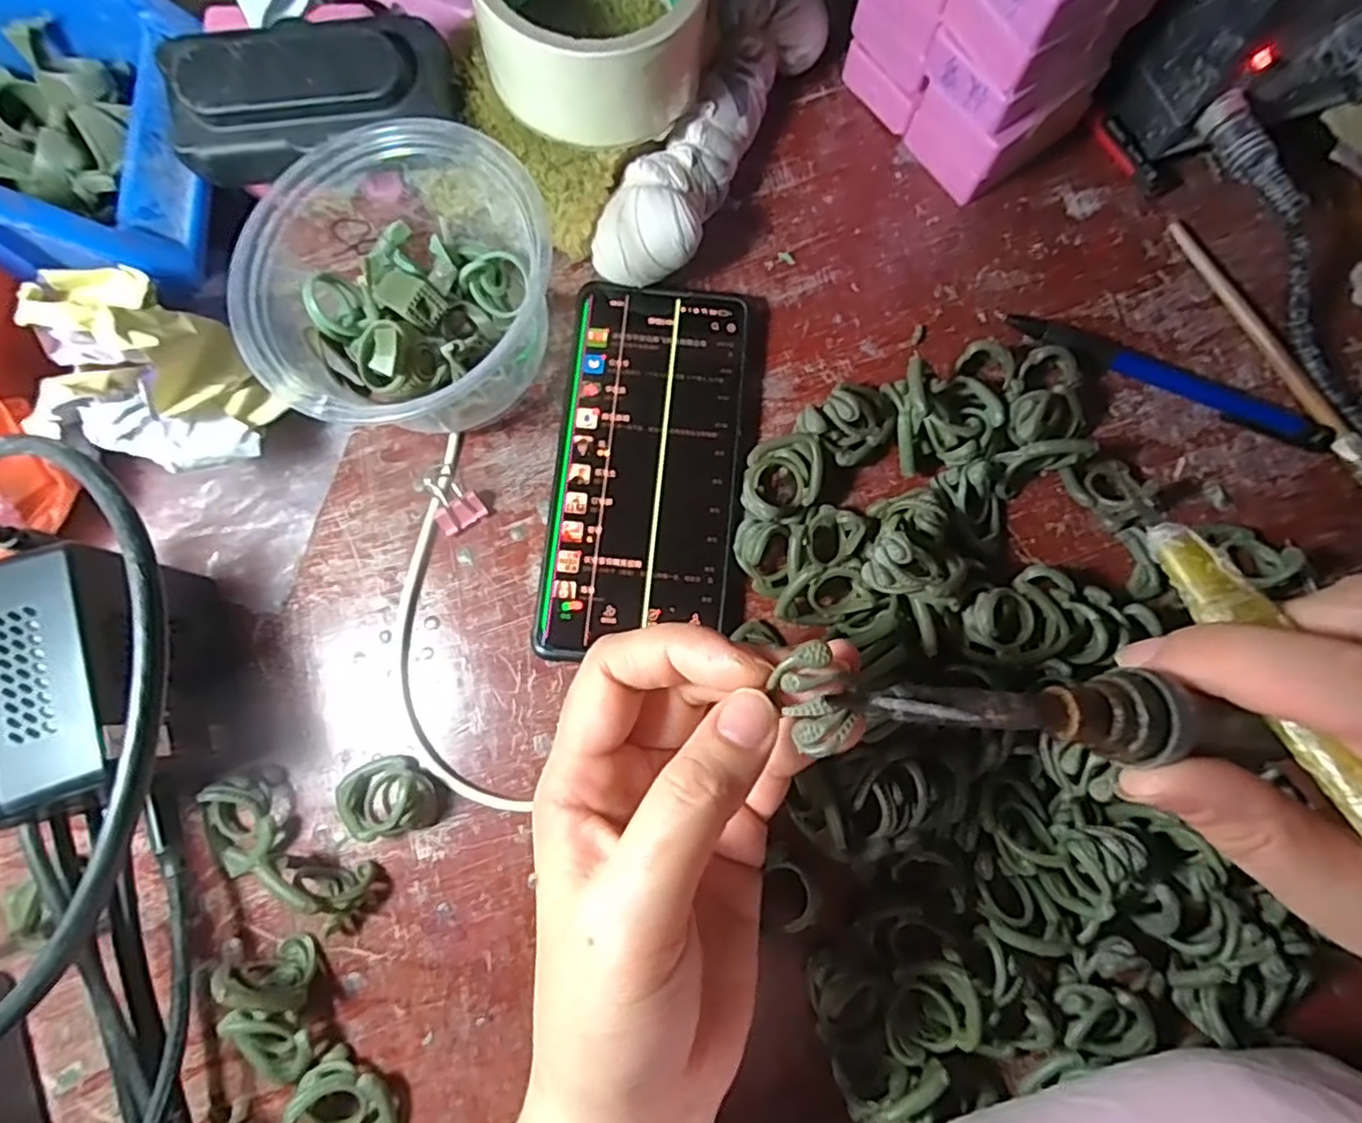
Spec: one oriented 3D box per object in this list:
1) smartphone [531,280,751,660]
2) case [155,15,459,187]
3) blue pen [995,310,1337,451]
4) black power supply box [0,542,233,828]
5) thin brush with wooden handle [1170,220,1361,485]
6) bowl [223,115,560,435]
[{"bbox_3d":[-0.015,-0.040,0.287,0.073,0.013,0.155,6,80,1],"label":"smartphone"},{"bbox_3d":[-0.143,-0.180,0.261,0.103,0.028,0.042,-5,80,-1],"label":"case"},{"bbox_3d":[0.210,-0.079,0.297,0.145,0.008,0.012,23,80,4],"label":"blue pen"},{"bbox_3d":[-0.196,0.041,0.236,0.051,0.077,0.076,-21,80,-4],"label":"black power supply box"},{"bbox_3d":[0.257,-0.093,0.297,0.008,0.009,0.138,-27,81,-5],"label":"thin brush with wooden handle"},{"bbox_3d":[-0.104,-0.104,0.268,0.107,0.069,0.107,0,80,0],"label":"bowl"}]

